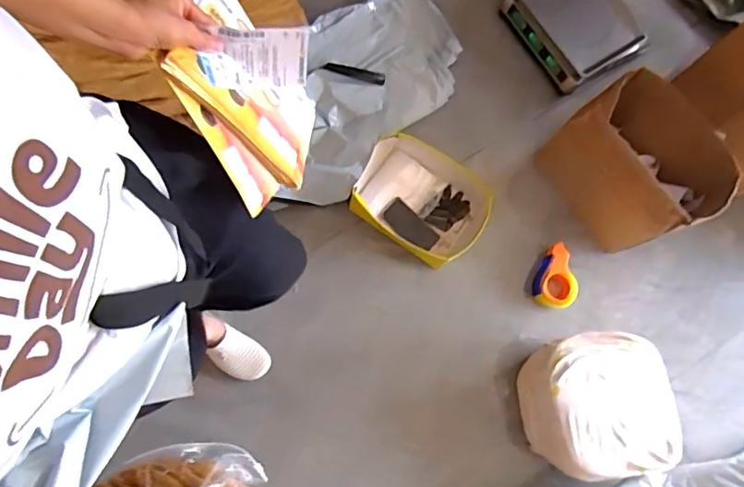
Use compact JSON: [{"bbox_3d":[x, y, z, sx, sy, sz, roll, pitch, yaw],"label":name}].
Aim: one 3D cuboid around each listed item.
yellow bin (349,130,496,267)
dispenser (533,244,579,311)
[{"bbox_3d":[0.133,-0.114,1.391,0.338,0.131,0.278,30,78,3],"label":"yellow bin"},{"bbox_3d":[0.488,0.088,1.361,0.113,0.047,0.163,23,78,2],"label":"dispenser"}]

